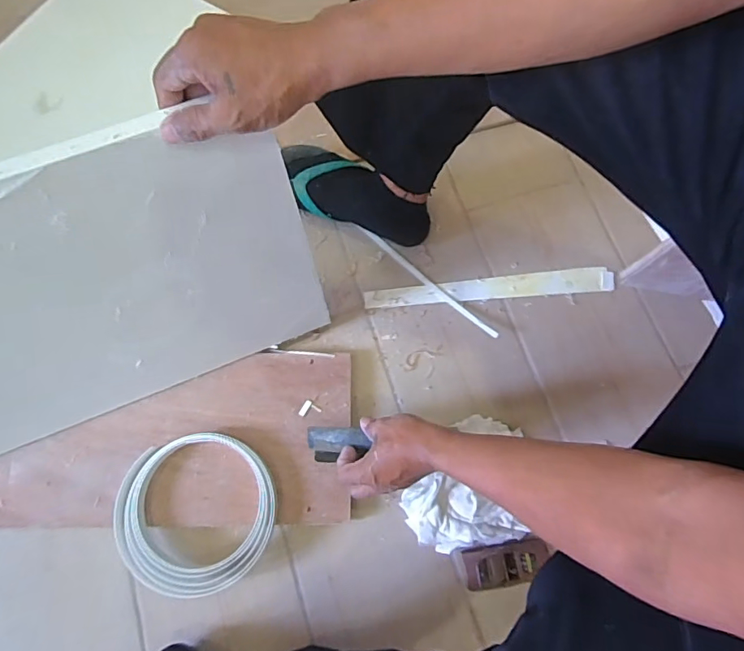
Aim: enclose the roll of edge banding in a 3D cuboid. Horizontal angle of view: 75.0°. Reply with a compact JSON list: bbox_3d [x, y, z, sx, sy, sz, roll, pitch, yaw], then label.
[{"bbox_3d":[-0.222,0.232,0.613,0.194,0.029,0.187,0,74,0],"label":"roll of edge banding"}]

